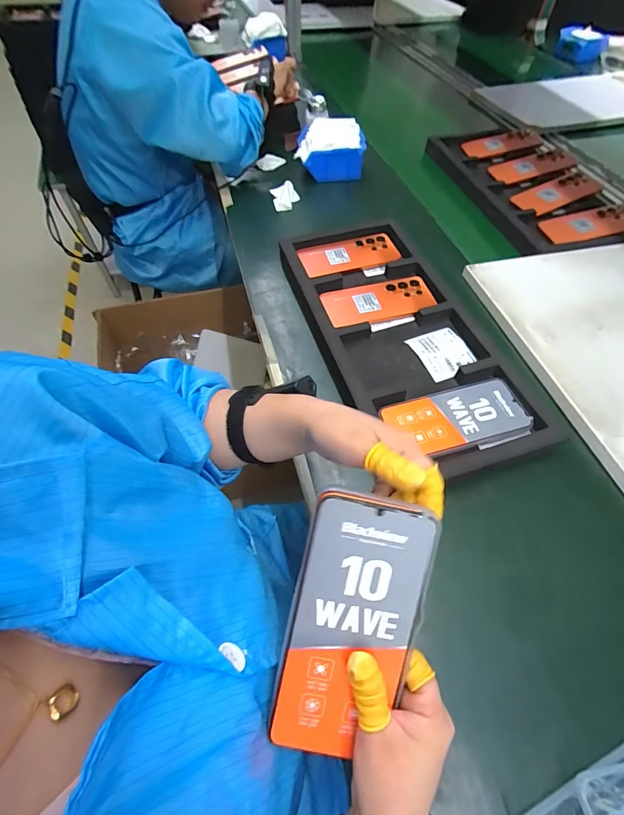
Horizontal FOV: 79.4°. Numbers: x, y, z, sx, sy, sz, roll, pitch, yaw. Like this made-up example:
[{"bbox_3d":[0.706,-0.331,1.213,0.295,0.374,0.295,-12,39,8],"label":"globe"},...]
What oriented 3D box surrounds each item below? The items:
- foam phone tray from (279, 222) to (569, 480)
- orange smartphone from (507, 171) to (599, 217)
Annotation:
[{"bbox_3d":[0.120,-0.114,0.553,0.222,0.039,0.471,-16,58,-12],"label":"foam phone tray"},{"bbox_3d":[0.500,-0.437,0.766,0.169,0.008,0.083,-22,59,-3],"label":"orange smartphone"}]

